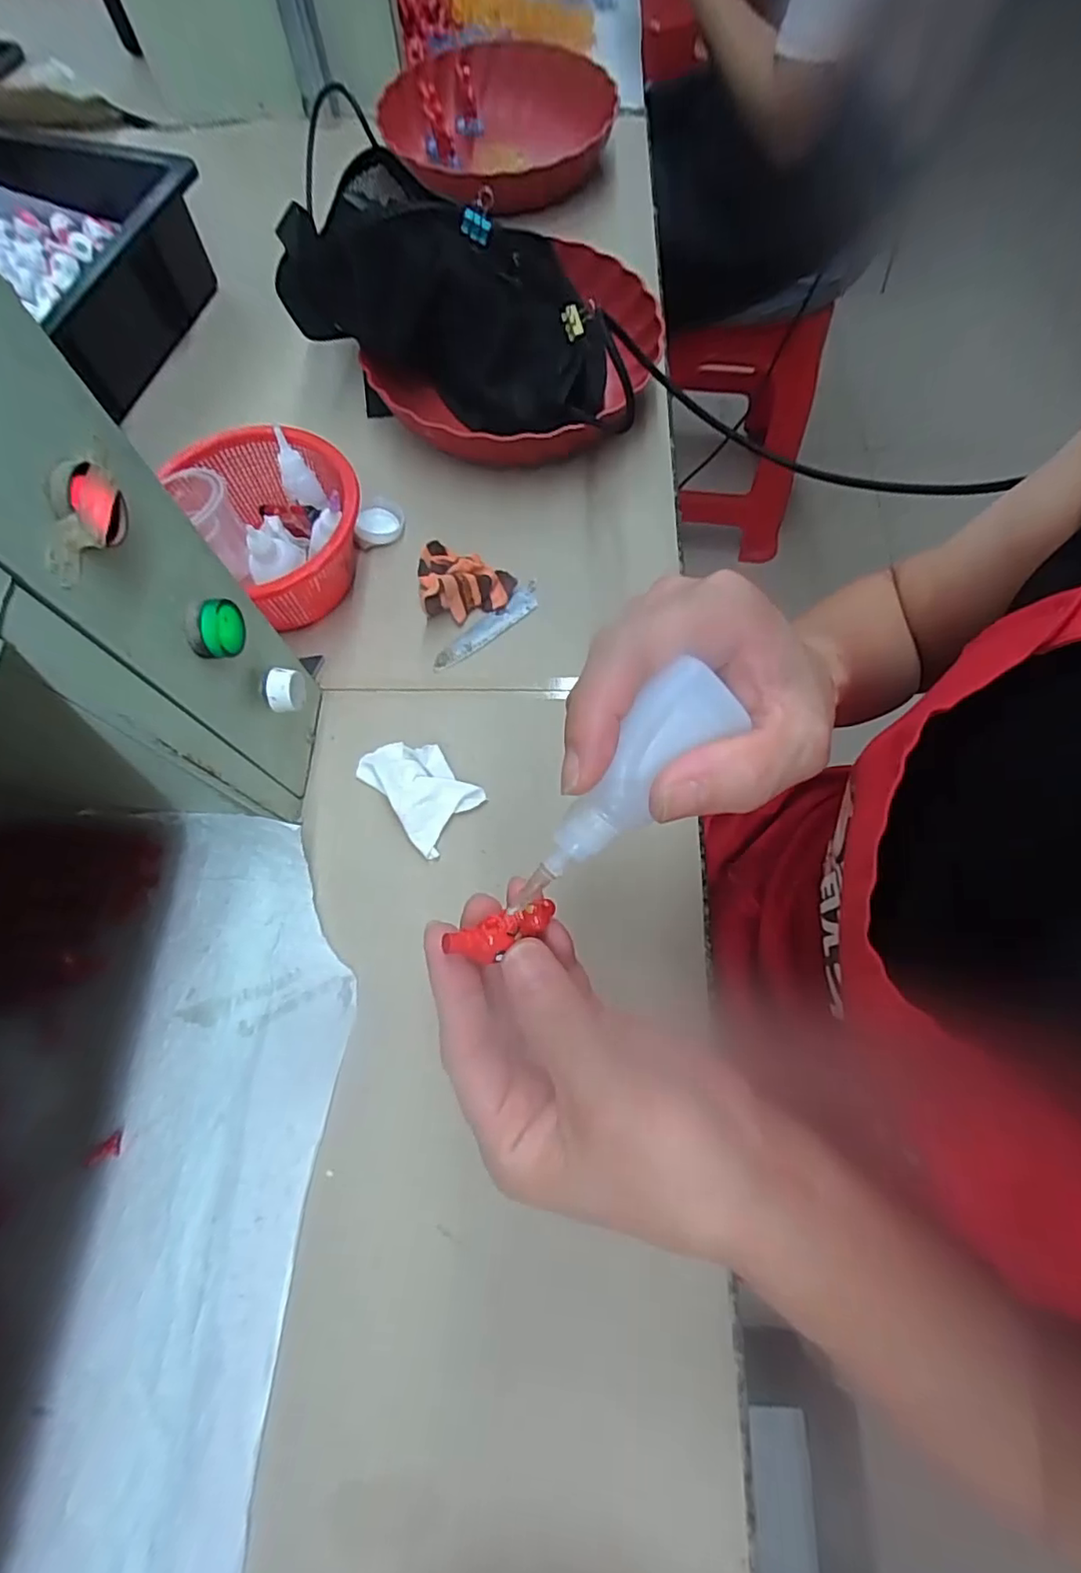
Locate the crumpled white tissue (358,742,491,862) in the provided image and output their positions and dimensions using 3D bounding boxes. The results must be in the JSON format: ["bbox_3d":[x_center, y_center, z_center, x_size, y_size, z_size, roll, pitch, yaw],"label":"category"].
[{"bbox_3d":[-0.085,0.000,0.416,0.081,0.019,0.055,39,75,14],"label":"crumpled white tissue"}]

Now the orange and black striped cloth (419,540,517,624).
[{"bbox_3d":[-0.057,-0.161,0.467,0.069,0.034,0.063,-10,69,-2],"label":"orange and black striped cloth"}]

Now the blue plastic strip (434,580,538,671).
[{"bbox_3d":[-0.039,-0.121,0.465,0.100,0.007,0.020,-40,73,-13],"label":"blue plastic strip"}]

